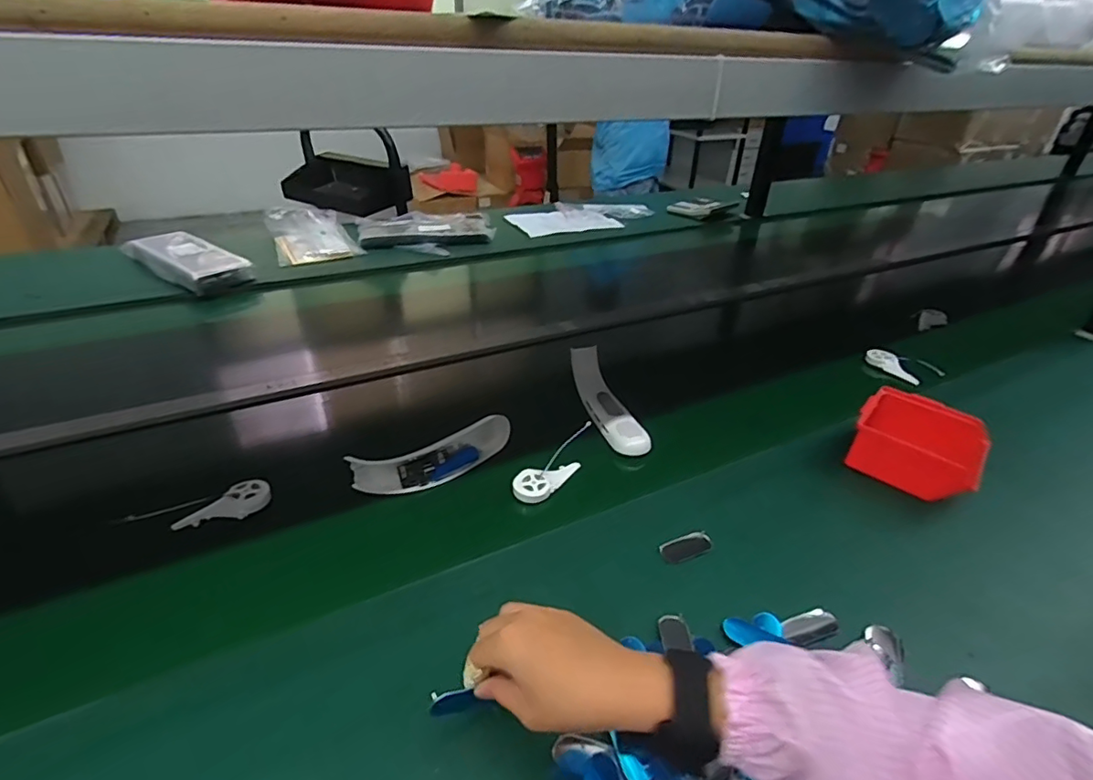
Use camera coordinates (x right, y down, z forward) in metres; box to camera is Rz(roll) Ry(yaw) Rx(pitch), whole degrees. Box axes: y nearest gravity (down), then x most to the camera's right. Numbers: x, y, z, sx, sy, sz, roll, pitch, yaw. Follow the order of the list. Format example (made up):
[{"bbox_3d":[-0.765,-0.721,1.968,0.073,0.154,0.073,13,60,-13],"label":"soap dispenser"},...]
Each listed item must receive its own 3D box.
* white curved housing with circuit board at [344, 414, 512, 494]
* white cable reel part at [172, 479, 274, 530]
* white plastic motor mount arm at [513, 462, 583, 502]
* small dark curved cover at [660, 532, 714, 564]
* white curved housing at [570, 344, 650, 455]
[{"bbox_3d":[-0.130,0.082,0.659,0.197,0.043,0.050,-15,36,-26],"label":"white curved housing with circuit board"},{"bbox_3d":[-0.351,0.129,0.593,0.039,0.018,0.092,26,38,32],"label":"white cable reel part"},{"bbox_3d":[0.000,0.104,0.654,0.045,0.015,0.088,23,37,29],"label":"white plastic motor mount arm"},{"bbox_3d":[0.147,0.165,0.566,0.056,0.011,0.026,-13,35,-24],"label":"small dark curved cover"},{"bbox_3d":[0.087,0.012,0.761,0.047,0.056,0.200,-8,34,-18],"label":"white curved housing"}]

